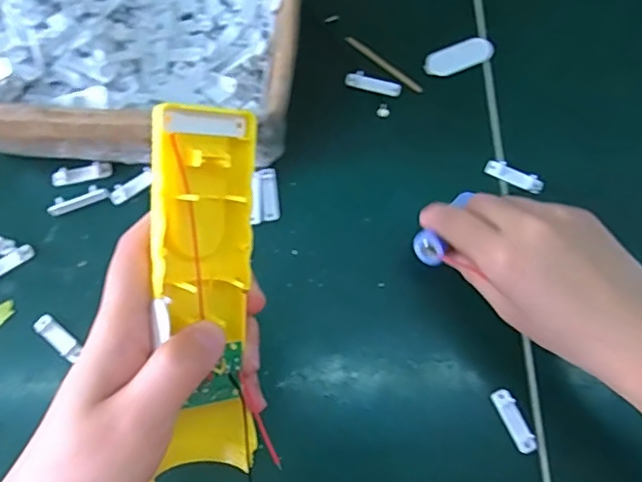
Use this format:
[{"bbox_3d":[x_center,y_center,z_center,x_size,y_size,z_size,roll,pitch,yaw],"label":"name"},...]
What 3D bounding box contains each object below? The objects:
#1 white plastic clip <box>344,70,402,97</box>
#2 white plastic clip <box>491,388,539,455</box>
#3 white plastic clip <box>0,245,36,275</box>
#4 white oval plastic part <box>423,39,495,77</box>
[{"bbox_3d":[0.038,-0.113,0.420,0.040,0.005,0.012,13,72,3],"label":"white plastic clip"},{"bbox_3d":[0.115,0.107,0.347,0.013,0.009,0.038,-21,73,-8],"label":"white plastic clip"},{"bbox_3d":[-0.206,0.016,0.377,0.040,0.004,0.010,-33,75,-11],"label":"white plastic clip"},{"bbox_3d":[0.101,-0.135,0.427,0.053,0.004,0.019,-20,73,-7],"label":"white oval plastic part"}]

